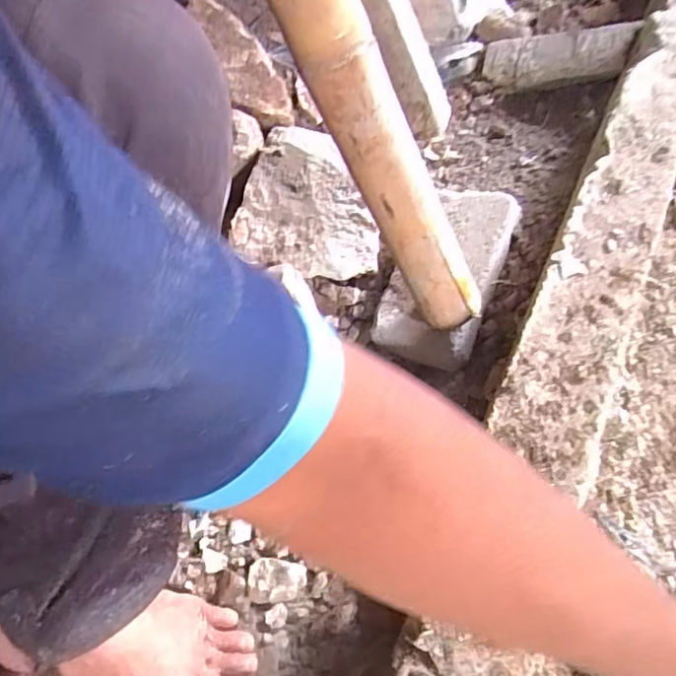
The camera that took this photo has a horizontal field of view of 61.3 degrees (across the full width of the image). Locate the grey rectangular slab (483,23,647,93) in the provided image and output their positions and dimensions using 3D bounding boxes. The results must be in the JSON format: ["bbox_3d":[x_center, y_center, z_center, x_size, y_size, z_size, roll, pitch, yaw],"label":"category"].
[{"bbox_3d":[0.264,-0.340,0.693,0.168,0.020,0.063,6,96,31],"label":"grey rectangular slab"}]

